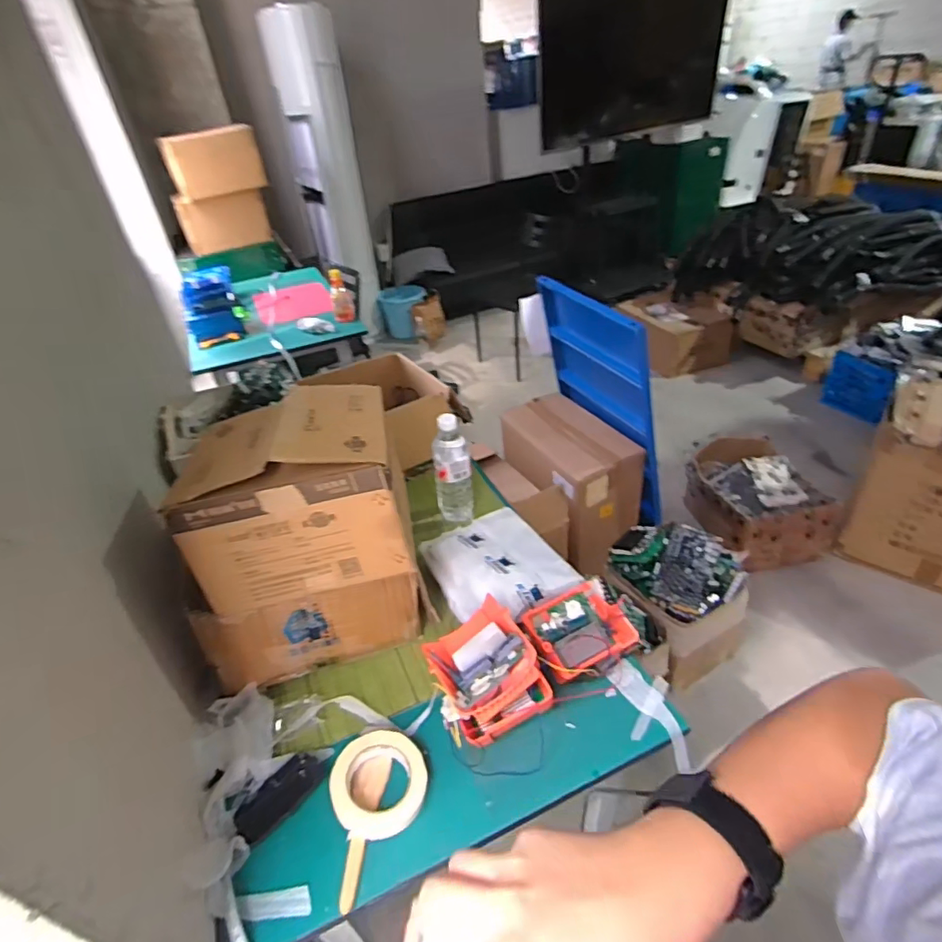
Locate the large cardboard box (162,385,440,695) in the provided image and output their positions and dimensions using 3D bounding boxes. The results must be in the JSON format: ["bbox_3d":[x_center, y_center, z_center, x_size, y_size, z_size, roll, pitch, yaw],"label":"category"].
[{"bbox_3d":[-0.243,0.074,0.799,0.290,0.342,0.264,-12,37,-6],"label":"large cardboard box"}]

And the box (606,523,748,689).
[{"bbox_3d":[0.568,0.333,1.535,0.312,0.454,0.339,-24,40,-22],"label":"box"}]

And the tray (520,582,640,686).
[{"bbox_3d":[0.153,0.233,0.804,0.143,0.045,0.130,-20,38,-17],"label":"tray"}]

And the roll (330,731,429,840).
[{"bbox_3d":[-0.115,0.393,0.689,0.117,0.022,0.117,2,51,-3],"label":"roll"}]

